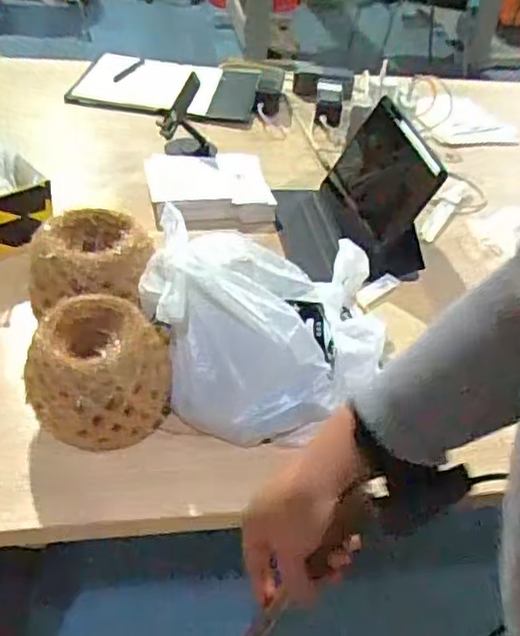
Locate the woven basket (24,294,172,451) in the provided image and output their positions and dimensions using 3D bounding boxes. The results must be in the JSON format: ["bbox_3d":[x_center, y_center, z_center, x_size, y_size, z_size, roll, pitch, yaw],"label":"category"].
[{"bbox_3d":[-0.162,0.057,0.694,0.142,0.113,0.124,0,40,-8],"label":"woven basket"}]

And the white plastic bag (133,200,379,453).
[{"bbox_3d":[0.022,-0.005,0.756,0.285,0.145,0.245,-6,41,-14],"label":"white plastic bag"}]

